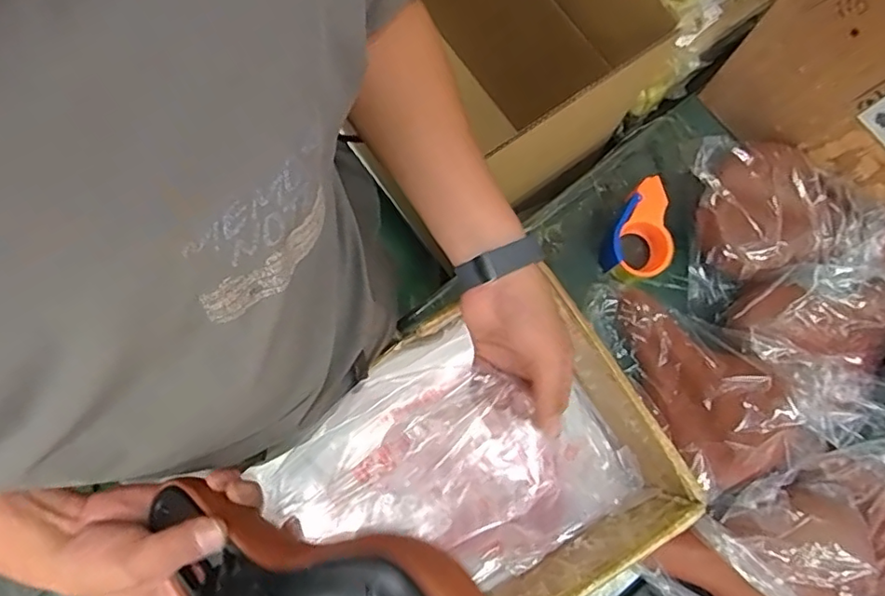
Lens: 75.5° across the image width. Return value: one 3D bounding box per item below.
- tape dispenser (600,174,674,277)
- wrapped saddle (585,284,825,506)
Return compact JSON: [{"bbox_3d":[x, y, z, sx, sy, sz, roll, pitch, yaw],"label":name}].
[{"bbox_3d":[0.260,-0.091,0.777,0.076,0.068,0.124,-6,78,-3],"label":"tape dispenser"},{"bbox_3d":[0.283,0.088,0.694,0.124,0.079,0.291,-33,56,-8],"label":"wrapped saddle"}]

